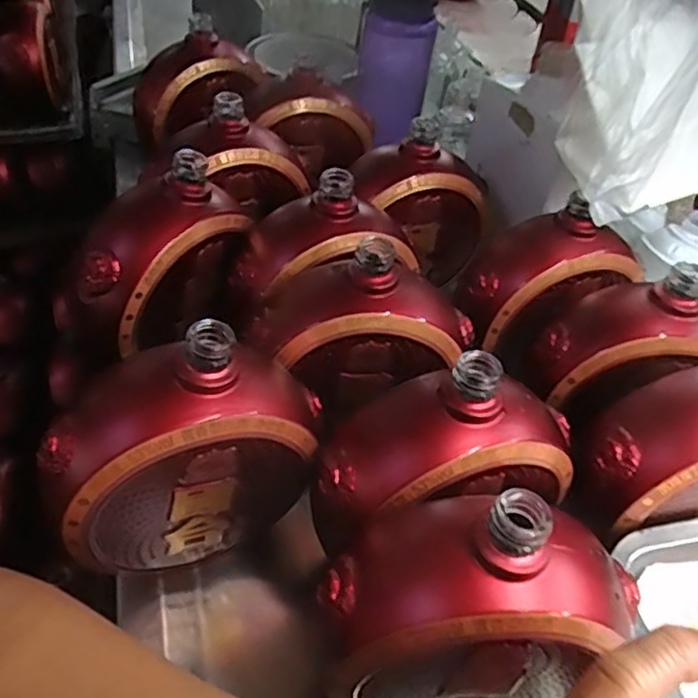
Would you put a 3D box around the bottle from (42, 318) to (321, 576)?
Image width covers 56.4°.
[{"bbox_3d":[-0.084,0.051,0.332,0.129,0.130,0.057,-16,48,-20],"label":"bottle"}]

